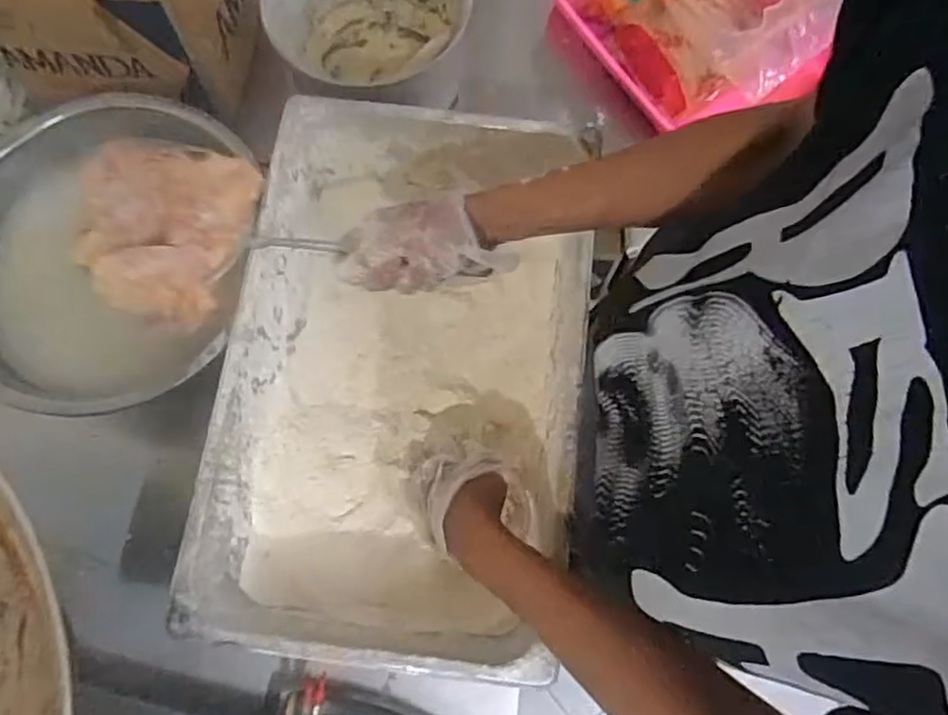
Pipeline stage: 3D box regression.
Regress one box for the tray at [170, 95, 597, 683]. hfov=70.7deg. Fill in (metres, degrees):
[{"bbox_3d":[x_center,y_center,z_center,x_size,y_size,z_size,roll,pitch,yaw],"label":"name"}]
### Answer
[{"bbox_3d":[-0.065,0.016,0.679,0.319,0.150,0.519,6,74,1],"label":"tray"}]

